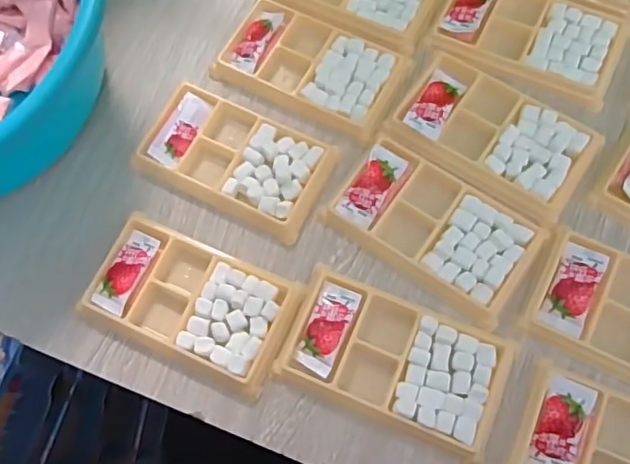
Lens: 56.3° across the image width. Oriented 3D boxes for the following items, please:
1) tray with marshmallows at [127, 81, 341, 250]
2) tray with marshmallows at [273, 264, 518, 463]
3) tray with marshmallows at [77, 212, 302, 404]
[{"bbox_3d":[-0.058,-0.053,0.426,0.133,0.013,0.078,25,75,12],"label":"tray with marshmallows"},{"bbox_3d":[0.051,0.080,0.371,0.136,0.012,0.076,21,74,11],"label":"tray with marshmallows"},{"bbox_3d":[-0.083,0.046,0.394,0.133,0.017,0.078,23,74,12],"label":"tray with marshmallows"}]

